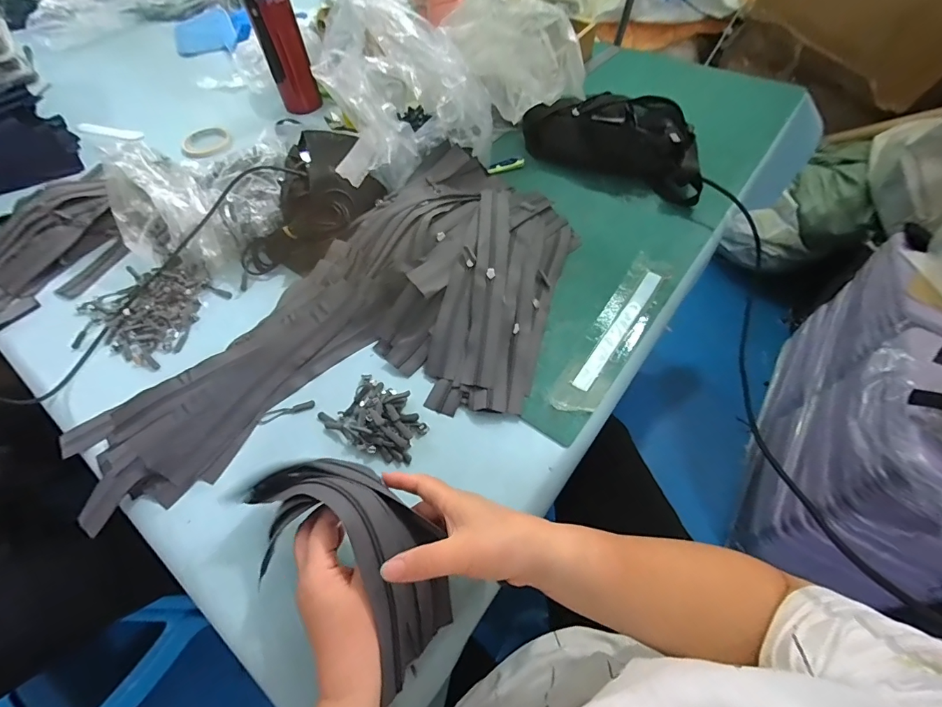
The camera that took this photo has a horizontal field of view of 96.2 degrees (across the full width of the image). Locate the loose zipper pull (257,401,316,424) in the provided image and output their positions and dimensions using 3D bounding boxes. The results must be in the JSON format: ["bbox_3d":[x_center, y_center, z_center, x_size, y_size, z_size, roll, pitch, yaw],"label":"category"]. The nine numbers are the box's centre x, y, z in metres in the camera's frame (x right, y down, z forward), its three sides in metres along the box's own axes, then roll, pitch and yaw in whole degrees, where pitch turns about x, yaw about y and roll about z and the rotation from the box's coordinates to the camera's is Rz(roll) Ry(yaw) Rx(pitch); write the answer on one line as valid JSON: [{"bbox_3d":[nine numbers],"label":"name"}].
[{"bbox_3d":[-0.218,0.067,0.497,0.067,0.005,0.015,-16,58,-8],"label":"loose zipper pull"}]

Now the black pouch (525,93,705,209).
[{"bbox_3d":[0.248,-0.358,0.703,0.312,0.076,0.139,33,64,21],"label":"black pouch"}]

